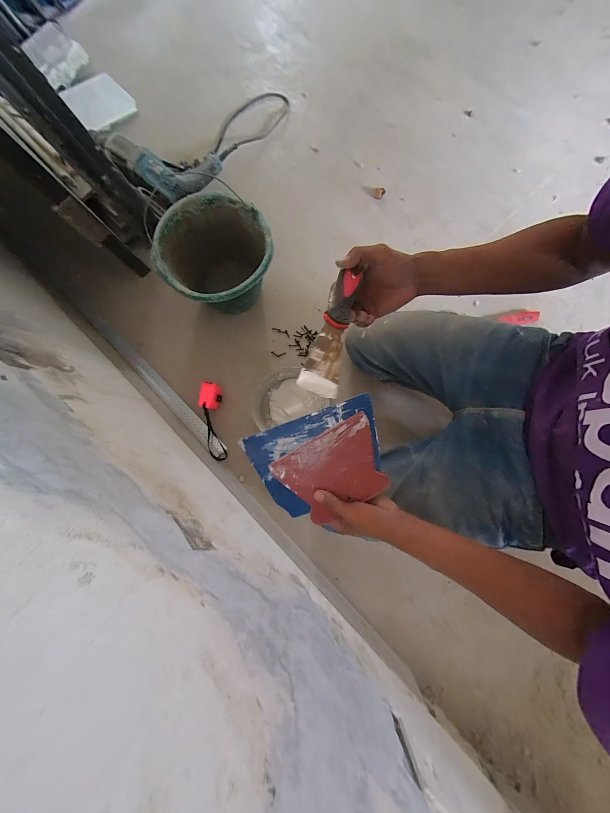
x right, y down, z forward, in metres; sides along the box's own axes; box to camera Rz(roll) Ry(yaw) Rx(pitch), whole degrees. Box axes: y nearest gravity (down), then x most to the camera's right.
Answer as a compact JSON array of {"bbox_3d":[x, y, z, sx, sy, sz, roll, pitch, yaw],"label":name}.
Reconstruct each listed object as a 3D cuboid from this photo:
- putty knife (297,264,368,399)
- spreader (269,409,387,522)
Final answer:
[{"bbox_3d":[0.036,-0.097,0.335,0.044,0.021,0.173,15,77,4],"label":"putty knife"},{"bbox_3d":[0.047,0.101,0.412,0.163,0.004,0.122,-33,87,6],"label":"spreader"}]

